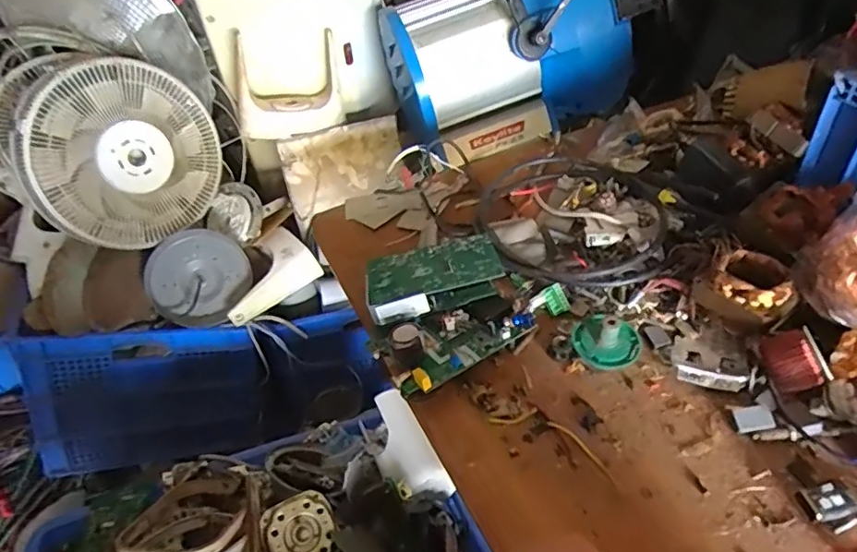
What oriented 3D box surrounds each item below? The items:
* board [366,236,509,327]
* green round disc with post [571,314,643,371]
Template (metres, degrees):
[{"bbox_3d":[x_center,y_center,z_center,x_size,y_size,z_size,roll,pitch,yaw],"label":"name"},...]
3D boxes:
[{"bbox_3d":[0.004,0.005,0.650,0.150,0.049,0.088,-10,41,-8],"label":"board"},{"bbox_3d":[0.181,0.058,0.582,0.068,0.035,0.062,11,43,16],"label":"green round disc with post"}]

